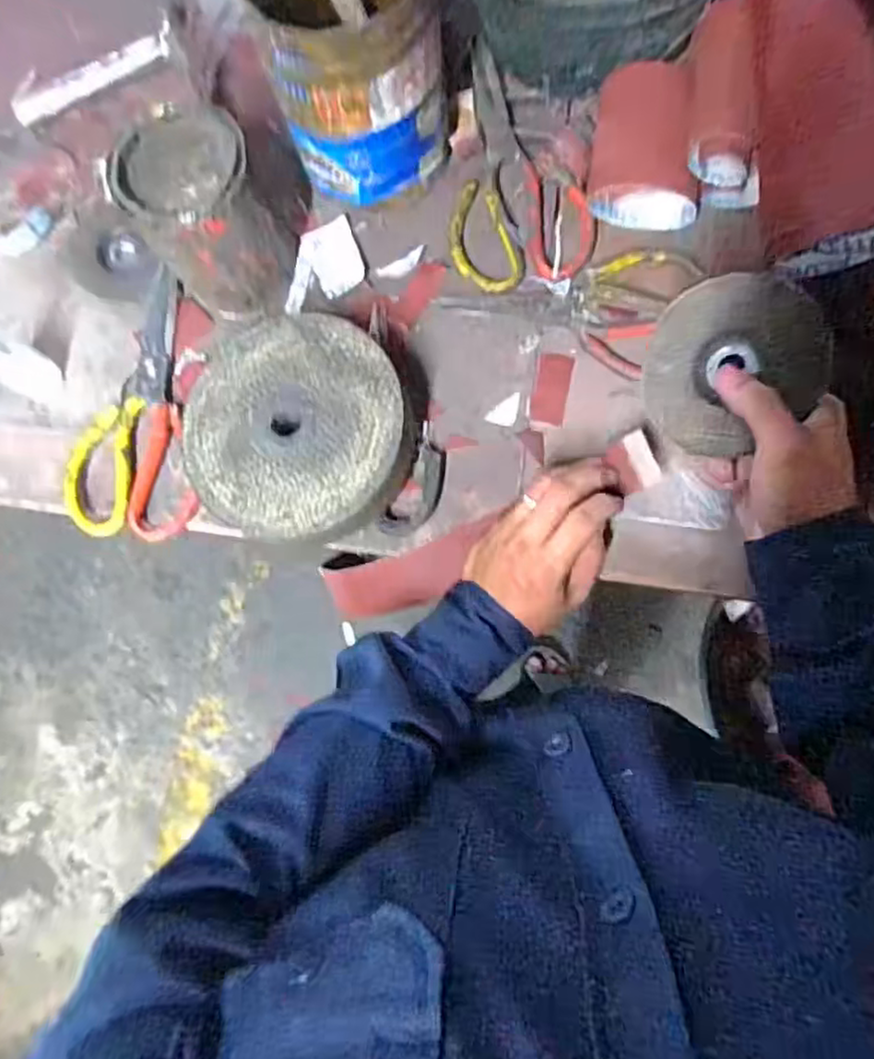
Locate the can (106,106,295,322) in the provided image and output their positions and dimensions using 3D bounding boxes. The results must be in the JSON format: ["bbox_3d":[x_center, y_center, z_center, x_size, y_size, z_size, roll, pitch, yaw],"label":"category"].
[{"bbox_3d":[-0.168,-0.232,0.499,0.093,0.105,0.106,-29,79,0],"label":"can"}]

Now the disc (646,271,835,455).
[{"bbox_3d":[0.165,-0.095,0.377,0.097,0.014,0.088,-35,98,10],"label":"disc"}]

